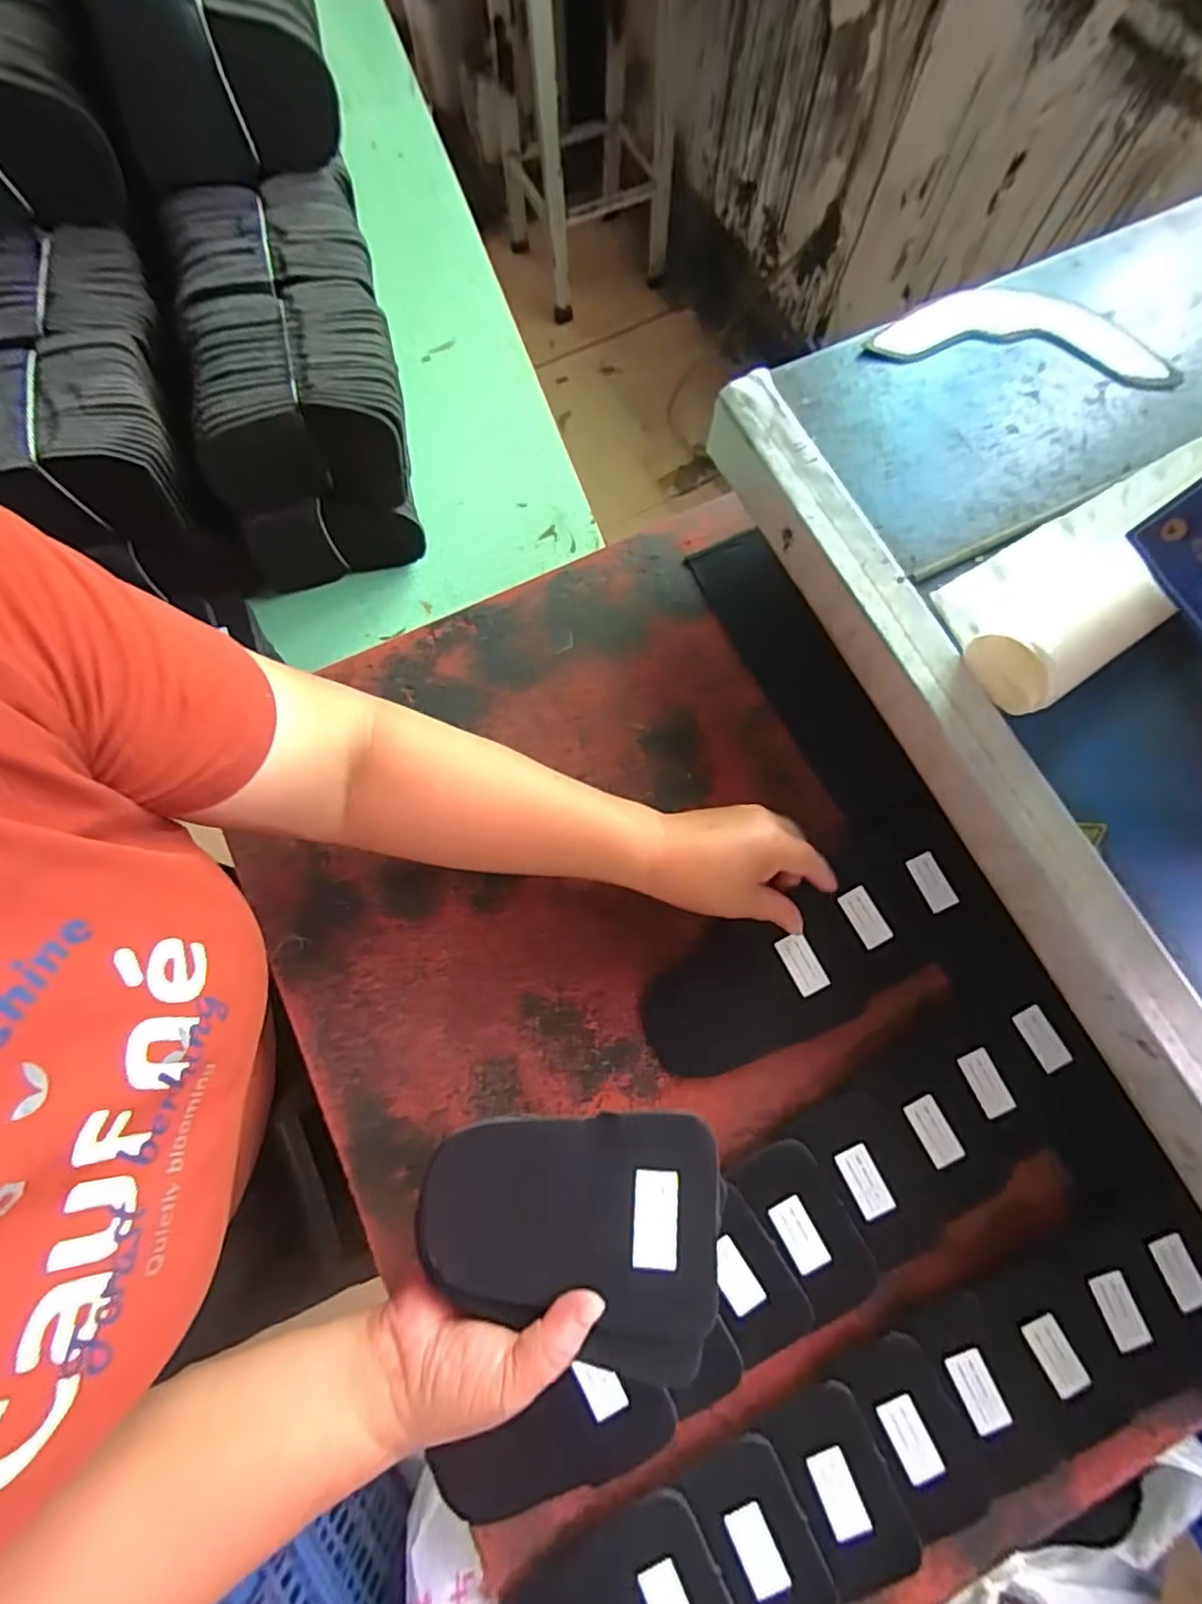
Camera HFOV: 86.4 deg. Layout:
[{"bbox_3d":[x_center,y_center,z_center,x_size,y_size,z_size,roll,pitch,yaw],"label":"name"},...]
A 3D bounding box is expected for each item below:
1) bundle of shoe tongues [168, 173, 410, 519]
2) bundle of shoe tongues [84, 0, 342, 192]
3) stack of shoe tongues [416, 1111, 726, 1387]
[{"bbox_3d":[-0.246,-0.362,0.516,0.159,0.097,0.241,-10,76,-3],"label":"bundle of shoe tongues"},{"bbox_3d":[-0.297,-0.603,0.484,0.146,0.114,0.196,-15,75,-3],"label":"bundle of shoe tongues"},{"bbox_3d":[-0.015,0.212,0.314,0.143,0.009,0.107,2,75,1],"label":"stack of shoe tongues"}]

